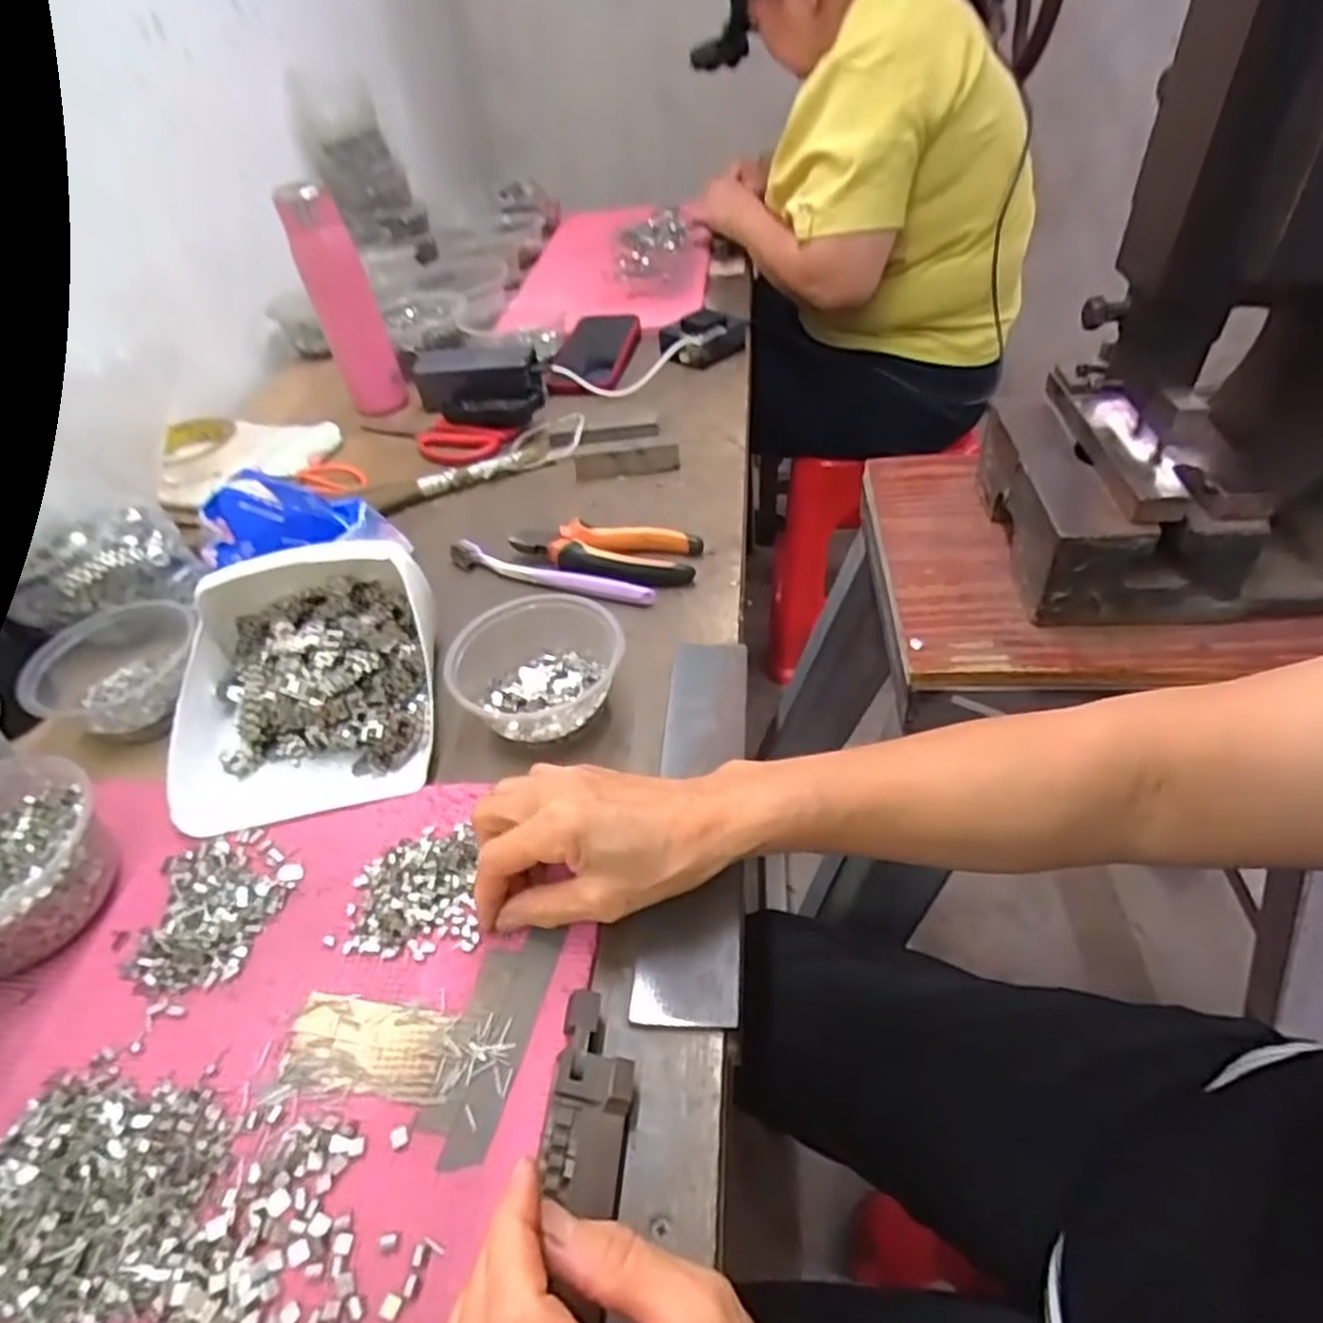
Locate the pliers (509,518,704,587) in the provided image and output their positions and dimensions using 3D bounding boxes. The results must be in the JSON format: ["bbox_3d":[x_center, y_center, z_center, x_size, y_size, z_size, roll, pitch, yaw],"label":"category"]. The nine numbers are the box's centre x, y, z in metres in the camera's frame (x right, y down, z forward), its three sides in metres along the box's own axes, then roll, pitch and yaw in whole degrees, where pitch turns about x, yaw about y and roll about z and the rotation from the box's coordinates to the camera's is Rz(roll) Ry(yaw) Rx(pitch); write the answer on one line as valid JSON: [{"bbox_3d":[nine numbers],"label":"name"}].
[{"bbox_3d":[-0.046,-0.084,0.587,0.147,0.020,0.059,4,45,10],"label":"pliers"}]

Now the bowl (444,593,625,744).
[{"bbox_3d":[-0.079,0.003,0.474,0.098,0.048,0.092,-3,44,3],"label":"bowl"}]

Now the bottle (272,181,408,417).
[{"bbox_3d":[-0.334,-0.377,0.793,0.060,0.210,0.048,-32,48,-23],"label":"bottle"}]

